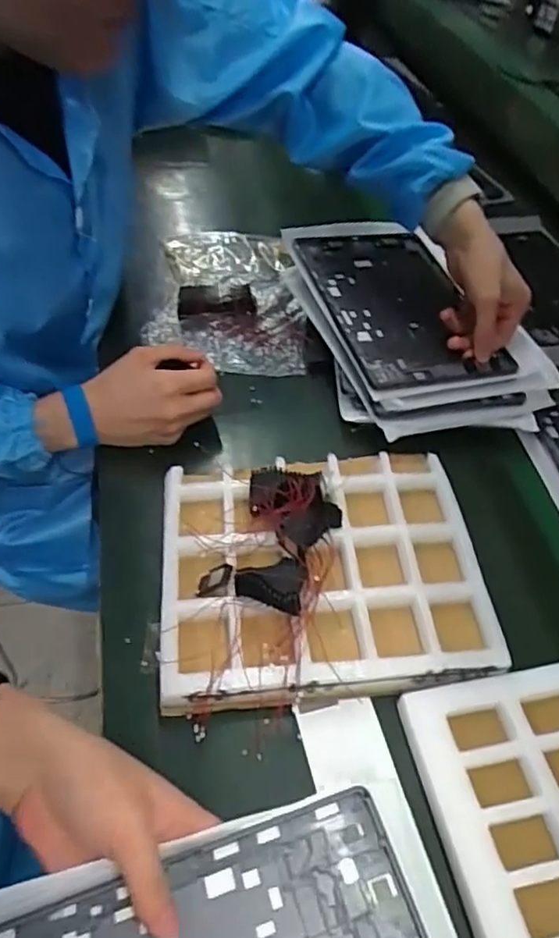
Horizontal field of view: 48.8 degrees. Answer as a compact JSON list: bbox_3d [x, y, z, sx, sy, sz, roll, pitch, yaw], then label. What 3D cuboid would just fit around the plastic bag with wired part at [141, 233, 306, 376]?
[{"bbox_3d":[-0.061,-0.221,0.771,0.180,0.028,0.262,3,49,-3],"label":"plastic bag with wired part"}]

